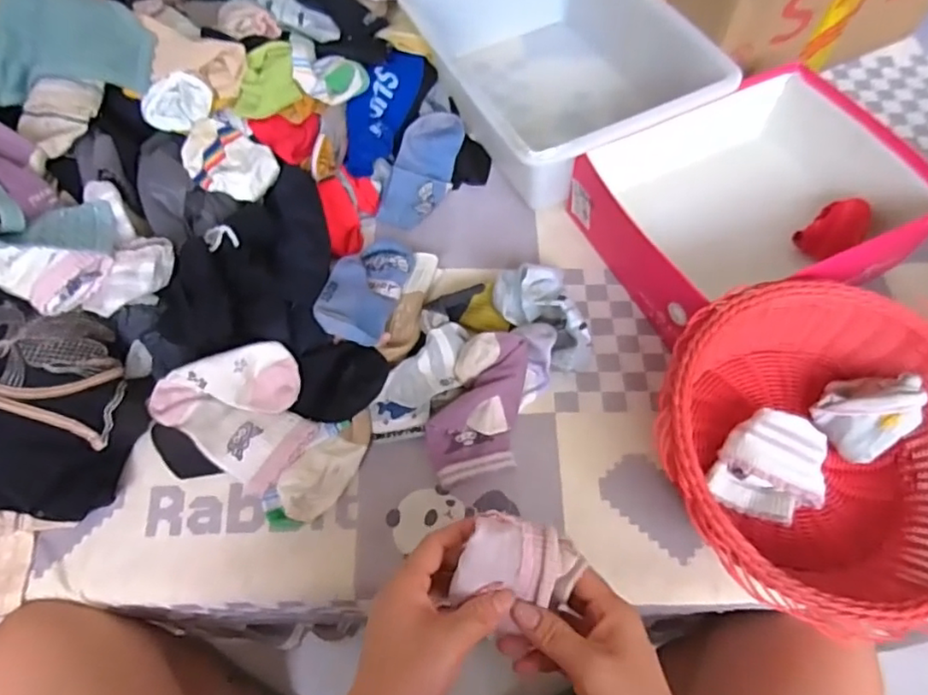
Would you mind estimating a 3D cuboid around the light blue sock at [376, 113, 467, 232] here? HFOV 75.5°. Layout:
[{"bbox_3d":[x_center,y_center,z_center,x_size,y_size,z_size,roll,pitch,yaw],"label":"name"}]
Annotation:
[{"bbox_3d":[-0.052,-0.213,0.734,0.063,0.039,0.148,25,88,12],"label":"light blue sock"}]

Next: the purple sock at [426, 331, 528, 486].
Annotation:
[{"bbox_3d":[0.014,0.056,0.575,0.081,0.020,0.147,11,76,-7],"label":"purple sock"}]

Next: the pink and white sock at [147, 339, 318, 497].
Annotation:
[{"bbox_3d":[-0.206,0.053,0.567,0.141,0.062,0.112,32,66,15],"label":"pink and white sock"}]

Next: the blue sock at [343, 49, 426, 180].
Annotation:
[{"bbox_3d":[-0.092,-0.285,0.709,0.047,0.074,0.171,21,76,10],"label":"blue sock"}]

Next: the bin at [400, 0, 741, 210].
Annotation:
[{"bbox_3d":[0.111,-0.345,0.755,0.278,0.125,0.344,-25,65,-13],"label":"bin"}]

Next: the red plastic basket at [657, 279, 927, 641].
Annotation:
[{"bbox_3d":[0.299,0.093,0.521,0.271,0.116,0.265,0,62,0],"label":"red plastic basket"}]

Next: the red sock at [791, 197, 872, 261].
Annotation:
[{"bbox_3d":[0.418,-0.130,0.676,0.081,0.046,0.055,-33,67,-16],"label":"red sock"}]

